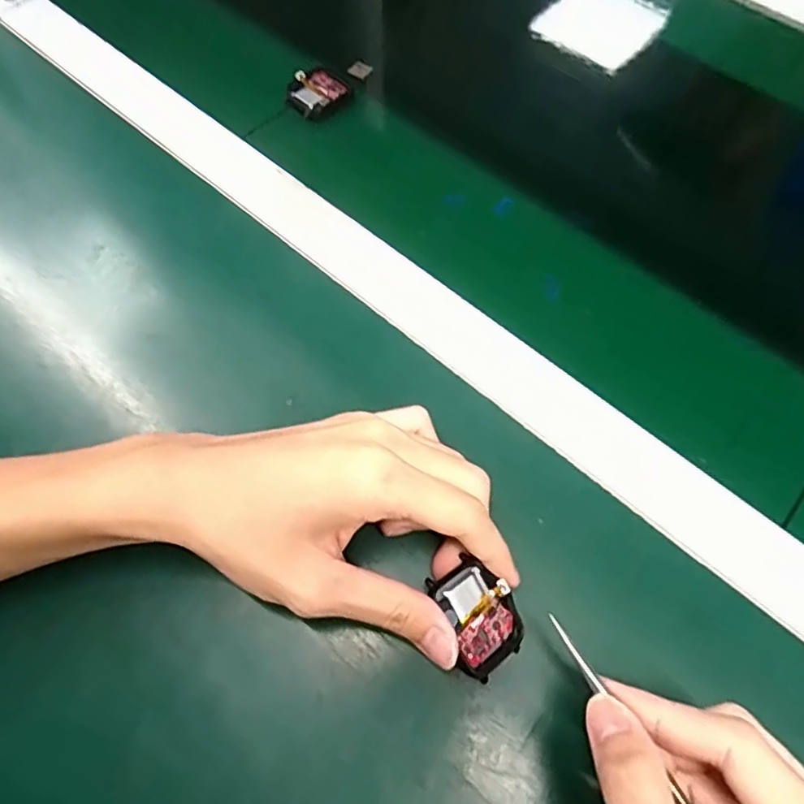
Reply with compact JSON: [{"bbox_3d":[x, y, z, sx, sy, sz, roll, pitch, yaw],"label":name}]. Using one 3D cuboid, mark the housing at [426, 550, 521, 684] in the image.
[{"bbox_3d":[0.033,0.094,0.256,0.036,0.006,0.047,-30,82,-32],"label":"housing"}]

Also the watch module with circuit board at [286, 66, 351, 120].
[{"bbox_3d":[-0.062,-0.227,0.420,0.045,0.010,0.039,-36,70,-17],"label":"watch module with circuit board"}]

